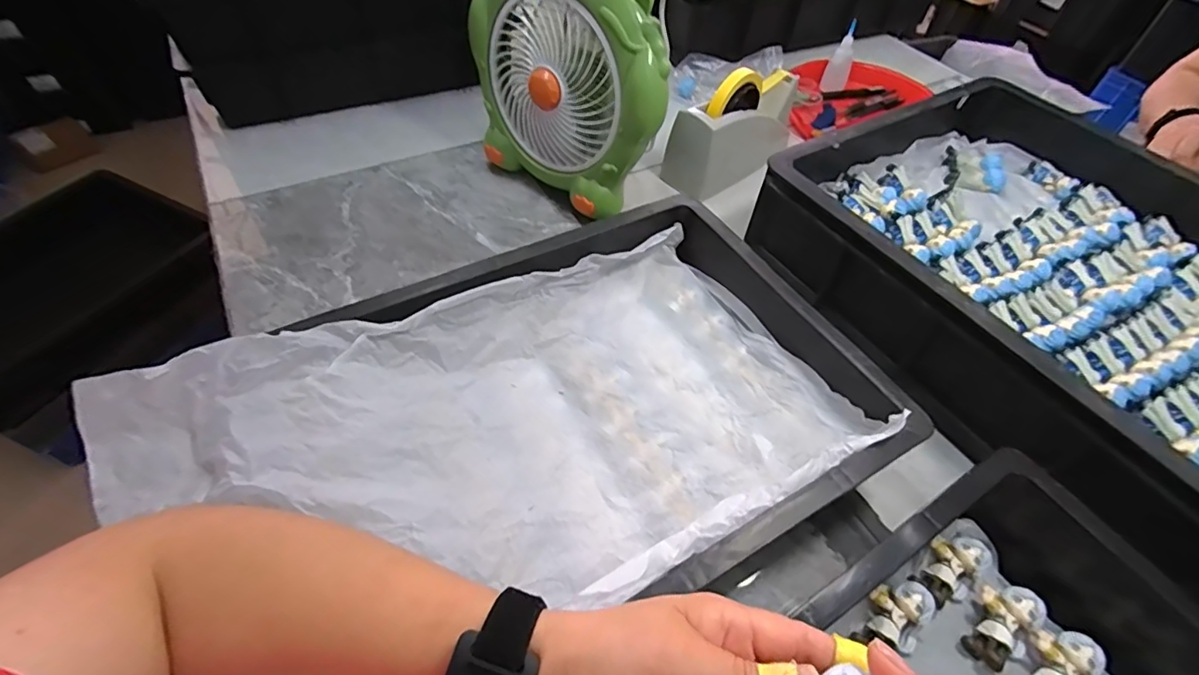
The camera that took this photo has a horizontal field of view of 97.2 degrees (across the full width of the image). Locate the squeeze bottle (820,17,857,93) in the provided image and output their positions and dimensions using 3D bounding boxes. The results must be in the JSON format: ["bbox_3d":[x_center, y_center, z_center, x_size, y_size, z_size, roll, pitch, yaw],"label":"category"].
[{"bbox_3d":[0.393,-0.450,0.854,0.039,0.089,0.039,23,54,13],"label":"squeeze bottle"}]

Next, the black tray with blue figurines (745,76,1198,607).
[{"bbox_3d":[0.488,-0.026,0.509,0.402,0.114,0.572,-25,57,-21],"label":"black tray with blue figurines"}]

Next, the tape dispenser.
[{"bbox_3d":[0.188,-0.285,0.705,0.209,0.121,0.073,-31,60,-25],"label":"tape dispenser"}]

